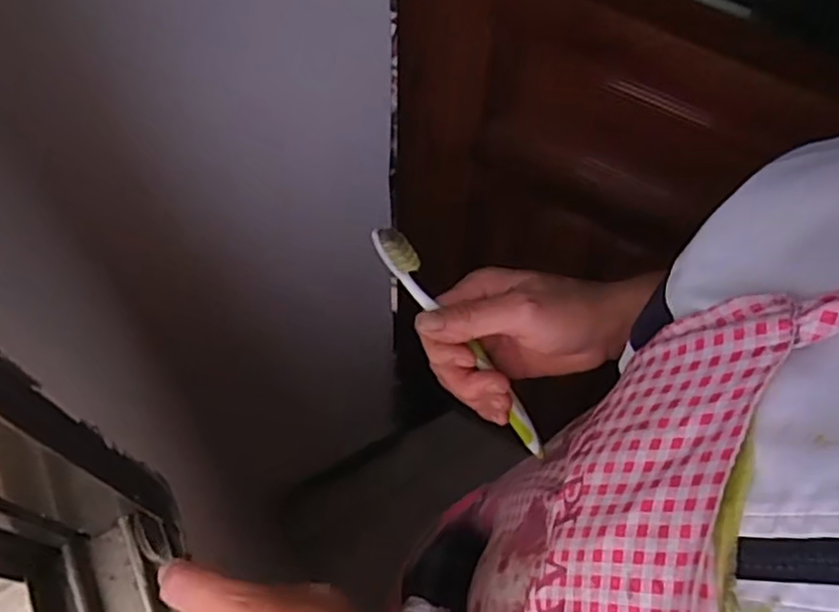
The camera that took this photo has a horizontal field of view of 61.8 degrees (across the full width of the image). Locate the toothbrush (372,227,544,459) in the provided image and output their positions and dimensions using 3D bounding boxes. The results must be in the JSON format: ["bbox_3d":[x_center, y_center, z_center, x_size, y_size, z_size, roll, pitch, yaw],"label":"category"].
[{"bbox_3d":[0.029,0.026,0.409,0.013,0.015,0.182,-48,115,-23],"label":"toothbrush"}]

